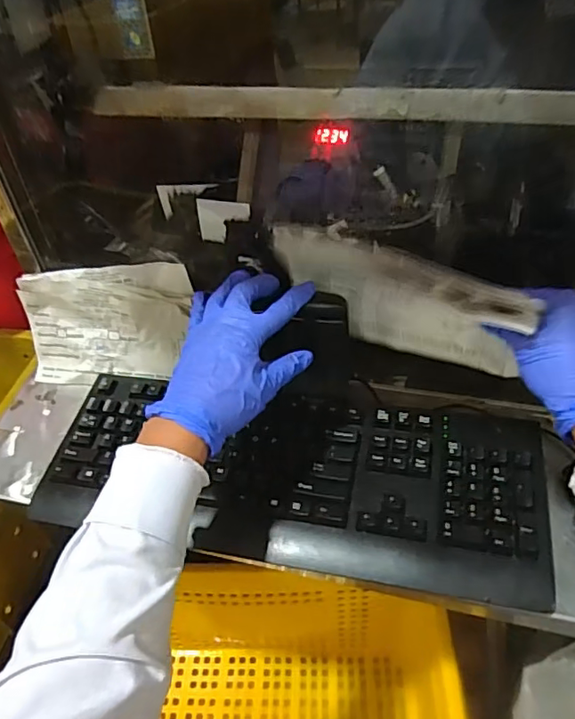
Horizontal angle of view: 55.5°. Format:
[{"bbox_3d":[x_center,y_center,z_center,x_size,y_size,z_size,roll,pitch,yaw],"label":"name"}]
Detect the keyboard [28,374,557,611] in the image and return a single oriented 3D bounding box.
[{"bbox_3d":[-0.004,0.102,0.497,0.443,0.034,0.157,6,44,13],"label":"keyboard"}]

